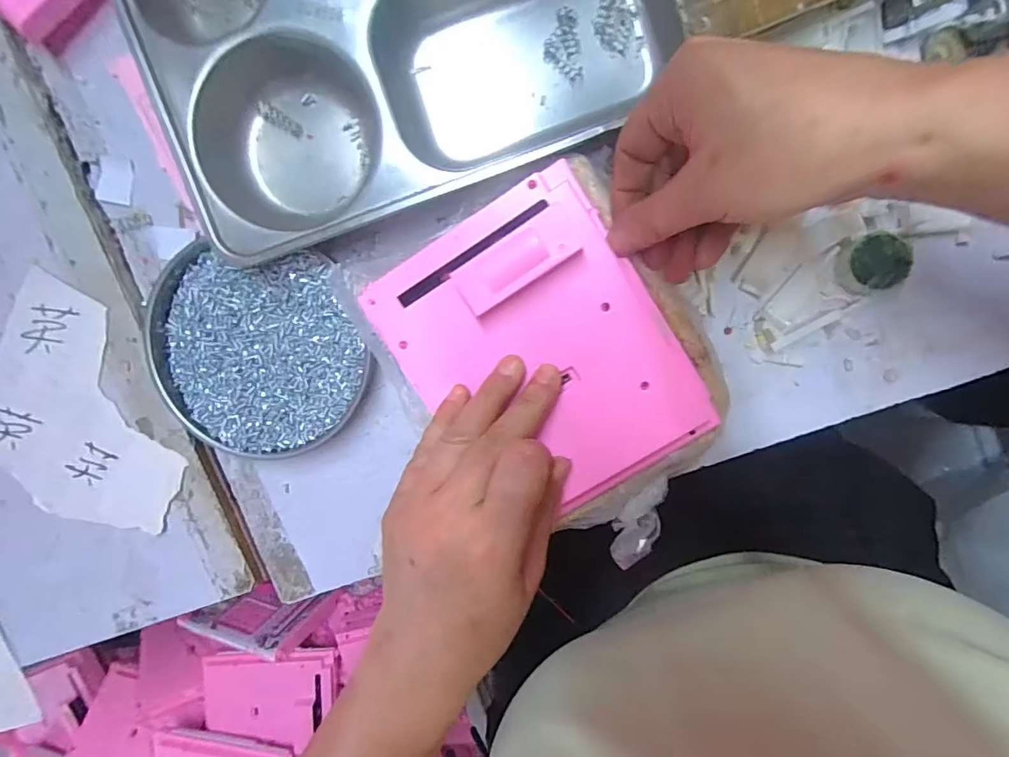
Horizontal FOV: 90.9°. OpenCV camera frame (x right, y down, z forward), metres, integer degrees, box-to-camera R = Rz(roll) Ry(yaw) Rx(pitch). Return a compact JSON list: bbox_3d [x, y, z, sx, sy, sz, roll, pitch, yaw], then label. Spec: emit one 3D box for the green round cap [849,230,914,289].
[{"bbox_3d":[0.208,-0.066,0.278,0.029,0.014,0.030,1,98,4],"label":"green round cap"}]

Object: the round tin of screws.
[{"bbox_3d":[-0.150,-0.015,0.303,0.133,0.020,0.120,5,98,3],"label":"round tin of screws"}]

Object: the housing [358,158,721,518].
[{"bbox_3d":[0.019,-0.009,0.250,0.124,0.027,0.155,-32,95,8],"label":"housing"}]

